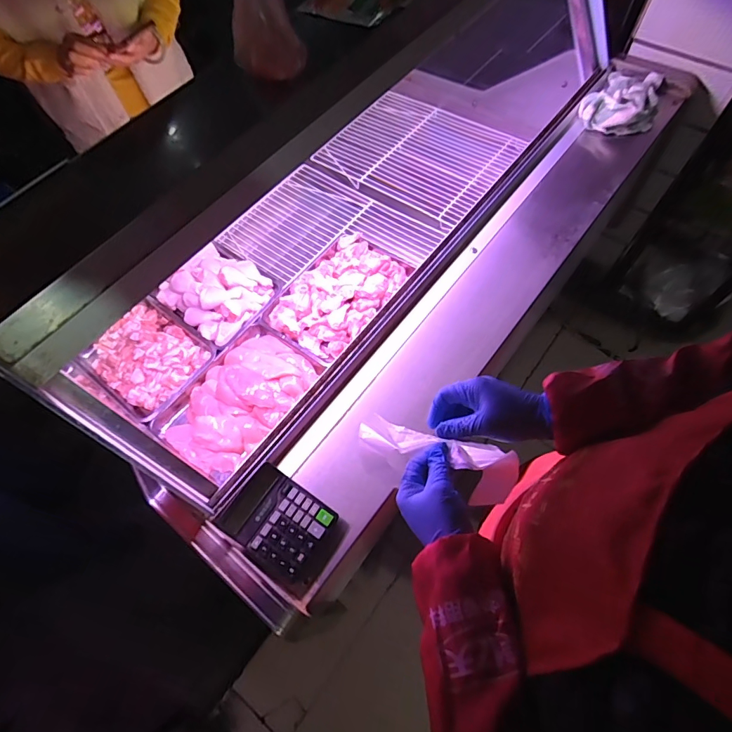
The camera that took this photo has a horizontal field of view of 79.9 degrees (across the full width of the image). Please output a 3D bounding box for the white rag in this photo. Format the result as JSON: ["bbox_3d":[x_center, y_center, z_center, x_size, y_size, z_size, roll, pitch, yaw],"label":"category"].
[{"bbox_3d":[0.624,-0.652,1.051,0.165,0.057,0.224,27,69,15],"label":"white rag"}]

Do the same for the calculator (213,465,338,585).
[{"bbox_3d":[-0.135,0.232,0.666,0.154,0.027,0.116,30,70,16],"label":"calculator"}]

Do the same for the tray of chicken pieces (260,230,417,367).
[{"bbox_3d":[-0.072,-0.194,1.175,0.258,0.105,0.381,34,71,18],"label":"tray of chicken pieces"}]

